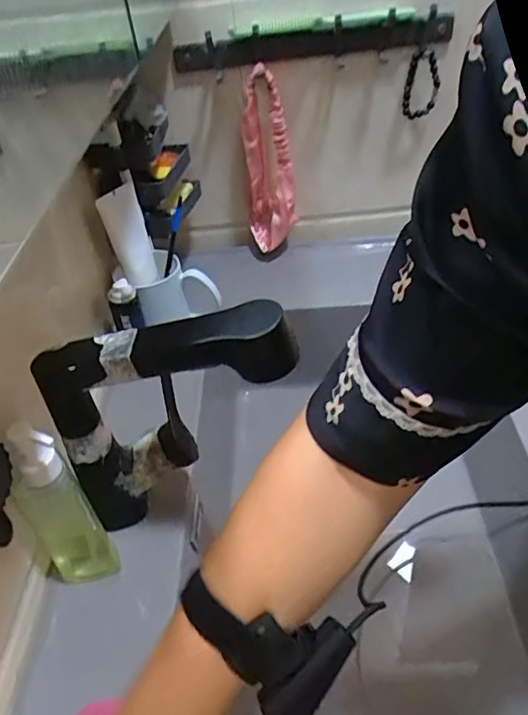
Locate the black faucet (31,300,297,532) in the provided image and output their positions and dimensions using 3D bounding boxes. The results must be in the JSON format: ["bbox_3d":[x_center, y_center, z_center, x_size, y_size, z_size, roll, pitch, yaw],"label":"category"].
[{"bbox_3d":[-0.068,0.049,0.446,0.193,0.206,0.057,-4,41,4],"label":"black faucet"}]

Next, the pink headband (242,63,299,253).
[{"bbox_3d":[0.006,-0.253,0.727,0.059,0.231,0.035,-19,43,-13],"label":"pink headband"}]

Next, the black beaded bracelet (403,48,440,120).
[{"bbox_3d":[0.200,-0.346,0.703,0.044,0.082,0.012,-8,41,-1],"label":"black beaded bracelet"}]

